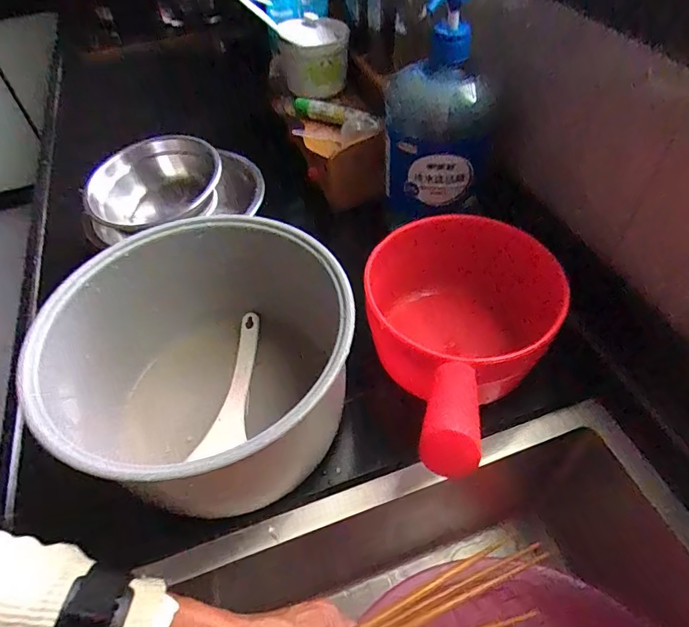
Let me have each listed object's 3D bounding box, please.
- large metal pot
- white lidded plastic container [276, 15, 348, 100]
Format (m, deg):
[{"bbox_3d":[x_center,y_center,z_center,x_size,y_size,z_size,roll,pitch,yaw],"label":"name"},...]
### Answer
[{"bbox_3d":[-0.109,0.061,0.413,0.231,0.178,0.236,-2,49,2],"label":"large metal pot"},{"bbox_3d":[-0.044,-0.376,0.693,0.096,0.087,0.098,-4,49,0],"label":"white lidded plastic container"}]

